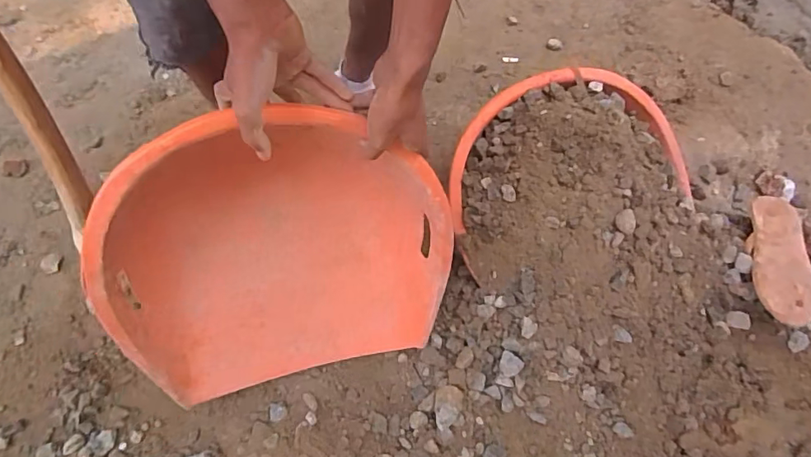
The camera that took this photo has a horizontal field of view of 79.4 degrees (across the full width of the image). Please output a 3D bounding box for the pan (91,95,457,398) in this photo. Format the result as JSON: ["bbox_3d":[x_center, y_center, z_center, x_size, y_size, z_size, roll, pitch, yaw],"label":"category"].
[{"bbox_3d":[-0.153,0.047,0.632,0.419,0.397,0.172,-16,22,-15],"label":"pan"}]

